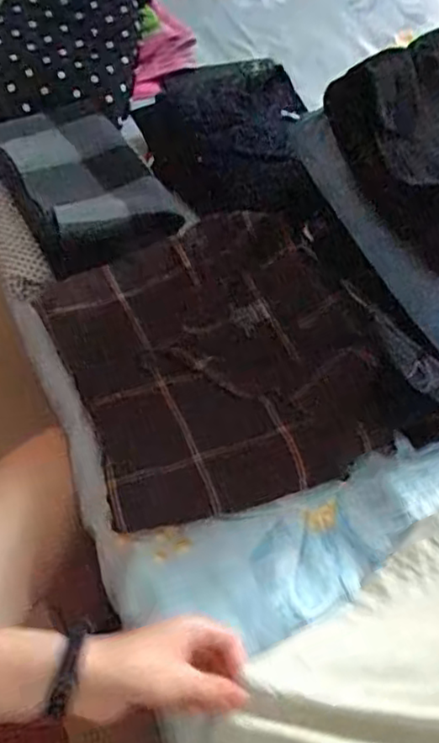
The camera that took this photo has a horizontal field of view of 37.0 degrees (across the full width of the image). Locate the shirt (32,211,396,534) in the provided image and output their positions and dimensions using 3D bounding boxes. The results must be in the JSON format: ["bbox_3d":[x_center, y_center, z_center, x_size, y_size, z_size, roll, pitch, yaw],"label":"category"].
[{"bbox_3d":[-0.008,-0.017,0.625,0.268,0.063,0.296,-19,56,-12],"label":"shirt"}]

